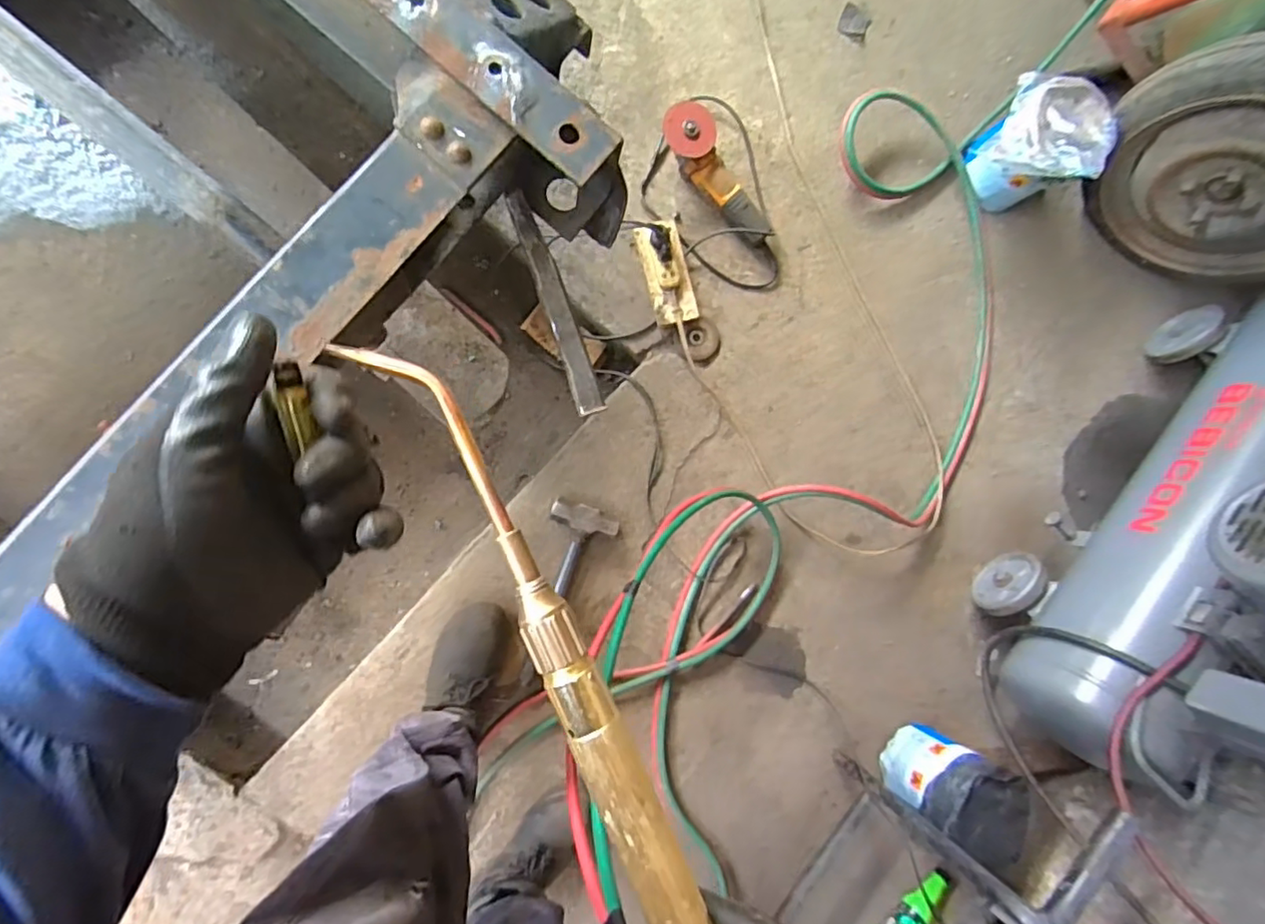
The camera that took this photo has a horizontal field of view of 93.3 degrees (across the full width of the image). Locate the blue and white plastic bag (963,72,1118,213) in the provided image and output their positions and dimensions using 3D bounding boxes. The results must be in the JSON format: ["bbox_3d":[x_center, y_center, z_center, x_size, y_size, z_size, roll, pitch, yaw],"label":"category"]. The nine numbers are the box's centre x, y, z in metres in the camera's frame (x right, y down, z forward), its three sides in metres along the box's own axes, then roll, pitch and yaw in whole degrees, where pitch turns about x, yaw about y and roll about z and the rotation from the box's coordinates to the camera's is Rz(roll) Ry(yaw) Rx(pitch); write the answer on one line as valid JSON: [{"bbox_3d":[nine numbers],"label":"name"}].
[{"bbox_3d":[0.769,-0.605,1.141,0.175,0.232,0.220,35,83,-9],"label":"blue and white plastic bag"}]

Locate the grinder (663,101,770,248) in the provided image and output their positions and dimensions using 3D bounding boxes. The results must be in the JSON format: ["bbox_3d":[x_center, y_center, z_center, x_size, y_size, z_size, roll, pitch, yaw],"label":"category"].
[{"bbox_3d":[0.164,-0.540,1.138,0.089,0.089,0.288,-41,96,-9],"label":"grinder"}]

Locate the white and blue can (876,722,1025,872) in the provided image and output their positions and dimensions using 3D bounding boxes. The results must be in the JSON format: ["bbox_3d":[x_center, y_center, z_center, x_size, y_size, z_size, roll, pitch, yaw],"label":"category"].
[{"bbox_3d":[0.651,0.648,1.180,0.214,0.200,0.158,32,83,-9],"label":"white and blue can"}]

